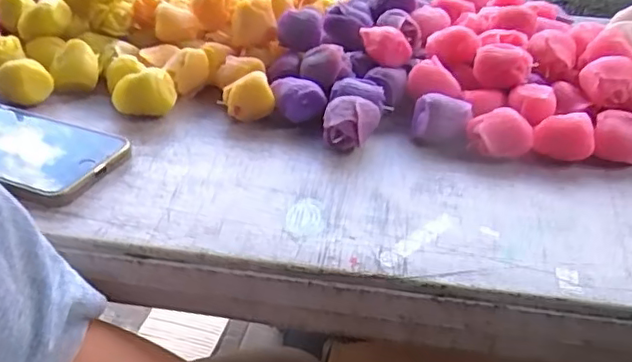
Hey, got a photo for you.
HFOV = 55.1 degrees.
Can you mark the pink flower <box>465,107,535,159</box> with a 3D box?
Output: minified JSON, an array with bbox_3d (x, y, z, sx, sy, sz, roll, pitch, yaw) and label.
[{"bbox_3d":[0.134,-0.033,0.444,0.045,0.031,0.027,2,33,-1],"label":"pink flower"}]

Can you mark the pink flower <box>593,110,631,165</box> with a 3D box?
[{"bbox_3d":[0.226,-0.030,0.447,0.041,0.033,0.026,18,36,22],"label":"pink flower"}]

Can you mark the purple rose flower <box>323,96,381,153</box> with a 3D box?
[{"bbox_3d":[0.026,-0.040,0.452,0.038,0.033,0.036,9,34,9],"label":"purple rose flower"}]

